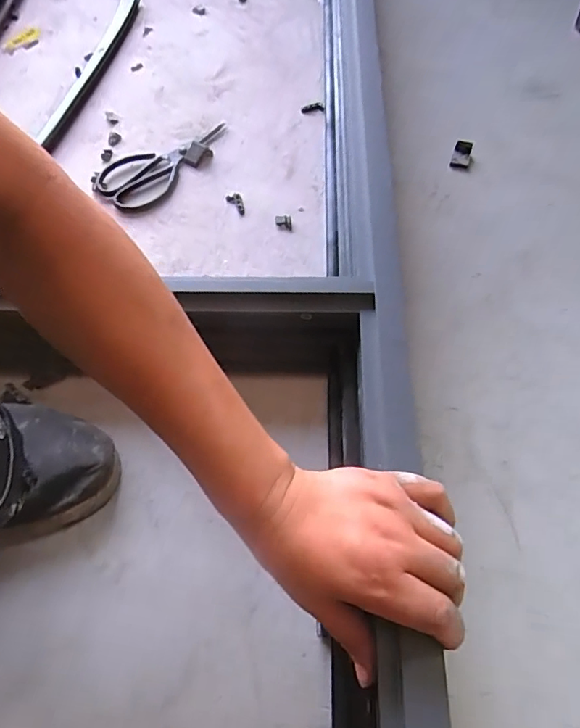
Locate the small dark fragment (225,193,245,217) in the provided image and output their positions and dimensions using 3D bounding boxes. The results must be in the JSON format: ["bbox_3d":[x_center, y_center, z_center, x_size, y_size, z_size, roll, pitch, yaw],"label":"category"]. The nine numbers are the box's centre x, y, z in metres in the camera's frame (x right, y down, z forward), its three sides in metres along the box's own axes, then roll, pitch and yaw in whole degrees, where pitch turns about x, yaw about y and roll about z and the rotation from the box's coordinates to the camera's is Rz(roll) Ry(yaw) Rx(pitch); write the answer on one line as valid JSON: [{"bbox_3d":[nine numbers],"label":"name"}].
[{"bbox_3d":[-0.060,-0.178,0.567,0.017,0.004,0.033,-19,62,-9],"label":"small dark fragment"}]

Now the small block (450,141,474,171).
[{"bbox_3d":[0.202,-0.245,0.590,0.023,0.015,0.033,19,63,12],"label":"small block"}]

